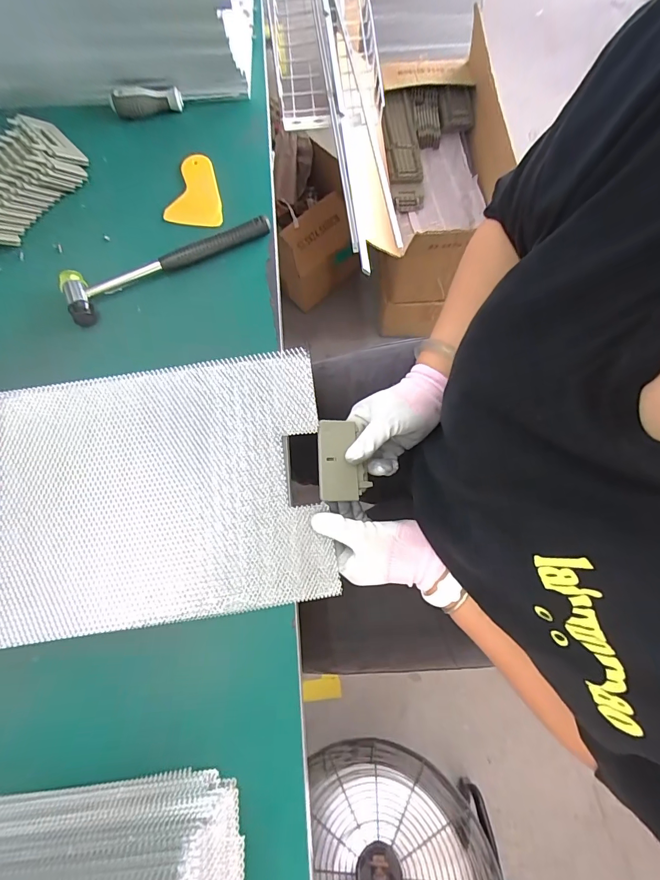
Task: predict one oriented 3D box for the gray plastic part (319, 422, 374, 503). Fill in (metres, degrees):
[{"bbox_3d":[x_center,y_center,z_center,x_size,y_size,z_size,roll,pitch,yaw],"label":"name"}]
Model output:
[{"bbox_3d":[0.013,0.020,0.416,0.050,0.015,0.084,-6,77,0],"label":"gray plastic part"}]

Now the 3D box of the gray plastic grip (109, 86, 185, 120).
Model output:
[{"bbox_3d":[-0.239,-0.439,0.506,0.091,0.025,0.024,-8,77,0],"label":"gray plastic grip"}]

